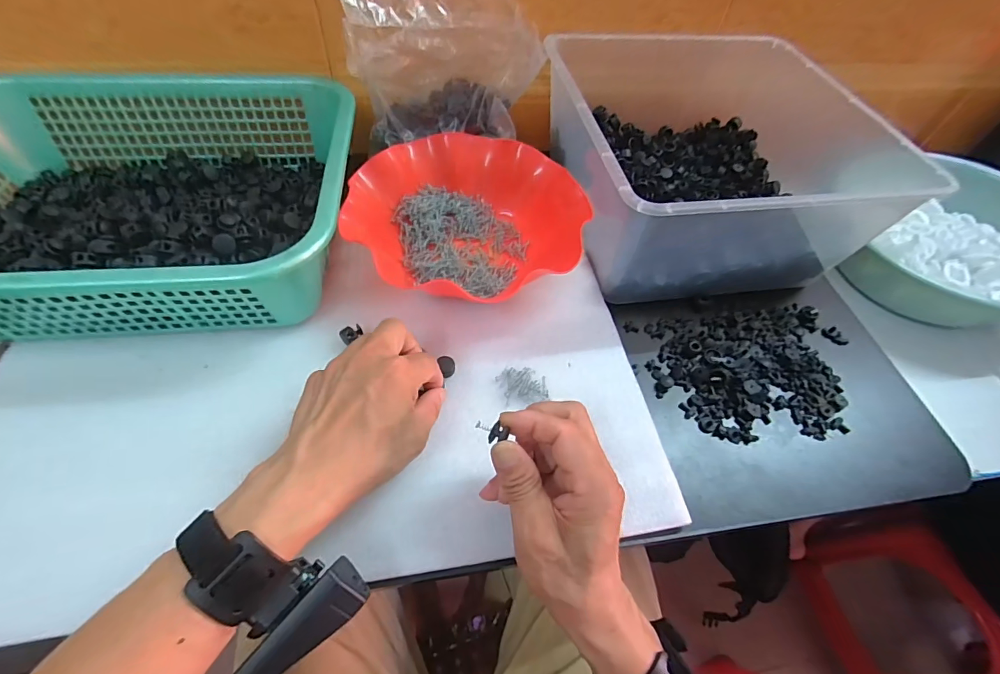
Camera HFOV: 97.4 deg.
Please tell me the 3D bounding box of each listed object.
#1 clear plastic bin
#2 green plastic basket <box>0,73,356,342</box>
[{"bbox_3d":[0.201,-0.208,0.489,0.277,0.135,0.347,-5,56,-8],"label":"clear plastic bin"},{"bbox_3d":[-0.331,-0.132,0.403,0.385,0.093,0.289,-3,56,-7],"label":"green plastic basket"}]

